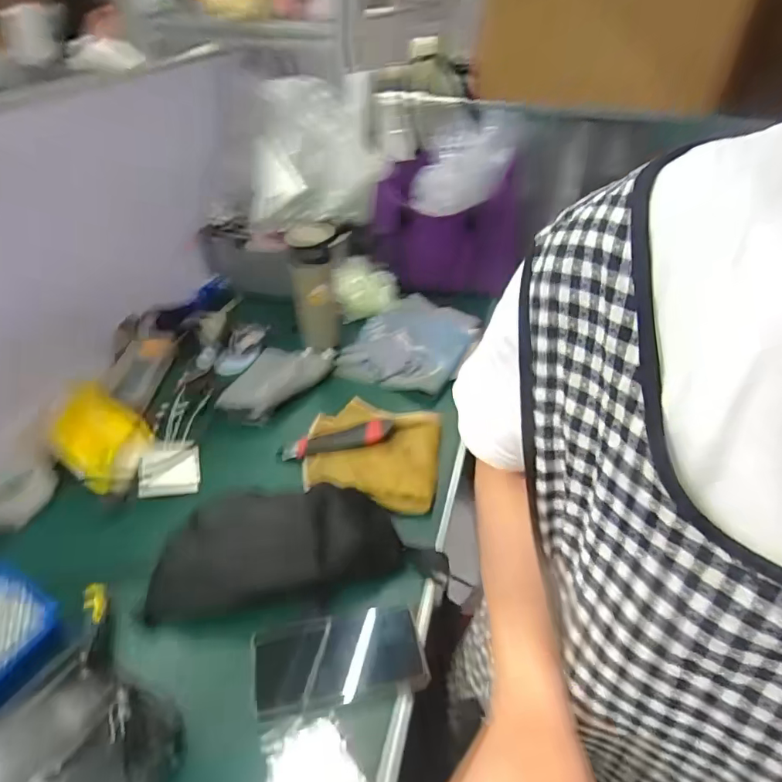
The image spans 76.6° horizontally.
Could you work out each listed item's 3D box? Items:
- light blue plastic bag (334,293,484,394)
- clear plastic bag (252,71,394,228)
[{"bbox_3d":[0.036,-0.093,0.868,0.203,0.044,0.236,13,39,22],"label":"light blue plastic bag"},{"bbox_3d":[-0.139,-0.425,0.886,0.246,0.221,0.122,-5,36,-1],"label":"clear plastic bag"}]

